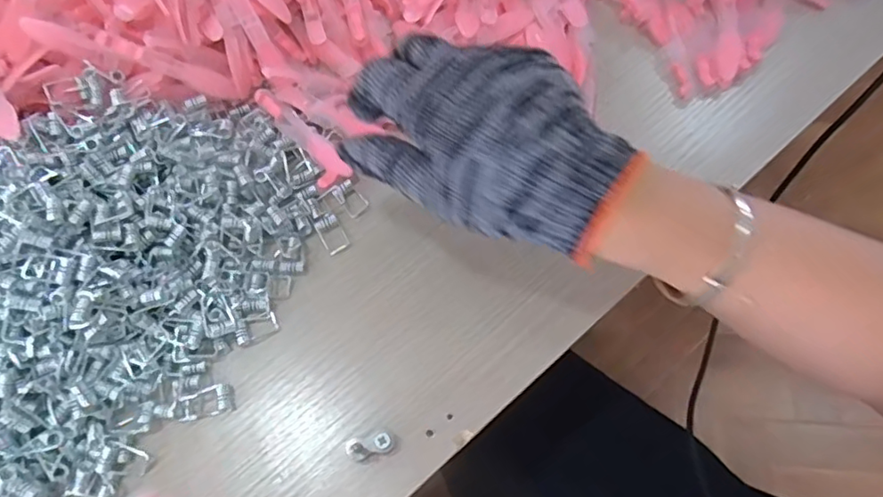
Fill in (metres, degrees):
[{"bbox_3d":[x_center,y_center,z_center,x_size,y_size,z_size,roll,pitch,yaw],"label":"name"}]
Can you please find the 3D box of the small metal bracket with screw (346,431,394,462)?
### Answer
[{"bbox_3d":[-0.036,0.100,0.291,0.024,0.014,0.012,-7,67,-3],"label":"small metal bracket with screw"}]

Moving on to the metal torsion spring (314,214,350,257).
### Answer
[{"bbox_3d":[-0.064,-0.008,0.339,0.014,0.006,0.022,-29,70,-11],"label":"metal torsion spring"}]

